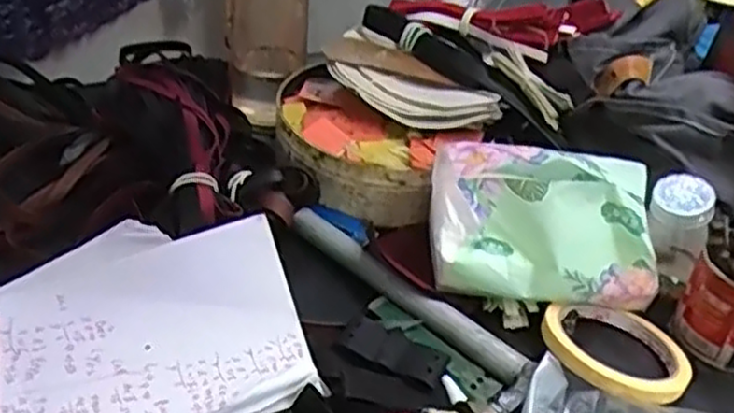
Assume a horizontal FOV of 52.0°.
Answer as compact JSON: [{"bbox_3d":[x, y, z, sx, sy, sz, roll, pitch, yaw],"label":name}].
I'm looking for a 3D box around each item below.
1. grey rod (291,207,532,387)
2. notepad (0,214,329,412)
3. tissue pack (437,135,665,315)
[{"bbox_3d":[0.023,0.054,0.503,0.021,0.015,0.199,-28,47,-37],"label":"grey rod"},{"bbox_3d":[-0.154,0.073,0.439,0.216,0.029,0.148,-14,42,-17],"label":"notepad"},{"bbox_3d":[0.118,0.008,0.503,0.154,0.072,0.084,8,36,2],"label":"tissue pack"}]

